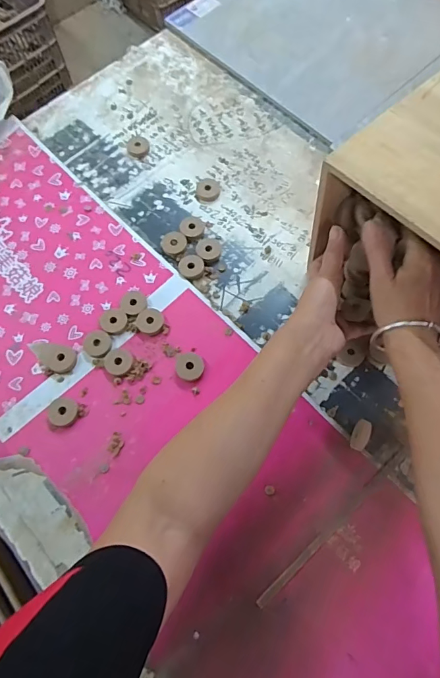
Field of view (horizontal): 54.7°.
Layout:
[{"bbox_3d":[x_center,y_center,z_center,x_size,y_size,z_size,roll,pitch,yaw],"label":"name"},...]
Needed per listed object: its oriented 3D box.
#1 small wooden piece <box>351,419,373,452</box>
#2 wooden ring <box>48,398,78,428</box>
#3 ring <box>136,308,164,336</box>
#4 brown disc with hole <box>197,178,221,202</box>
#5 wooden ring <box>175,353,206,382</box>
[{"bbox_3d":[0.161,0.111,0.489,0.014,0.032,0.035,21,71,9],"label":"small wooden piece"},{"bbox_3d":[-0.190,0.089,0.515,0.035,0.006,0.035,0,69,1],"label":"wooden ring"},{"bbox_3d":[-0.091,-0.023,0.557,0.036,0.004,0.034,0,69,1],"label":"ring"},{"bbox_3d":[-0.017,-0.226,0.638,0.035,0.007,0.040,10,69,5],"label":"brown disc with hole"},{"bbox_3d":[-0.039,0.034,0.534,0.035,0.008,0.036,-27,70,-9],"label":"wooden ring"}]

